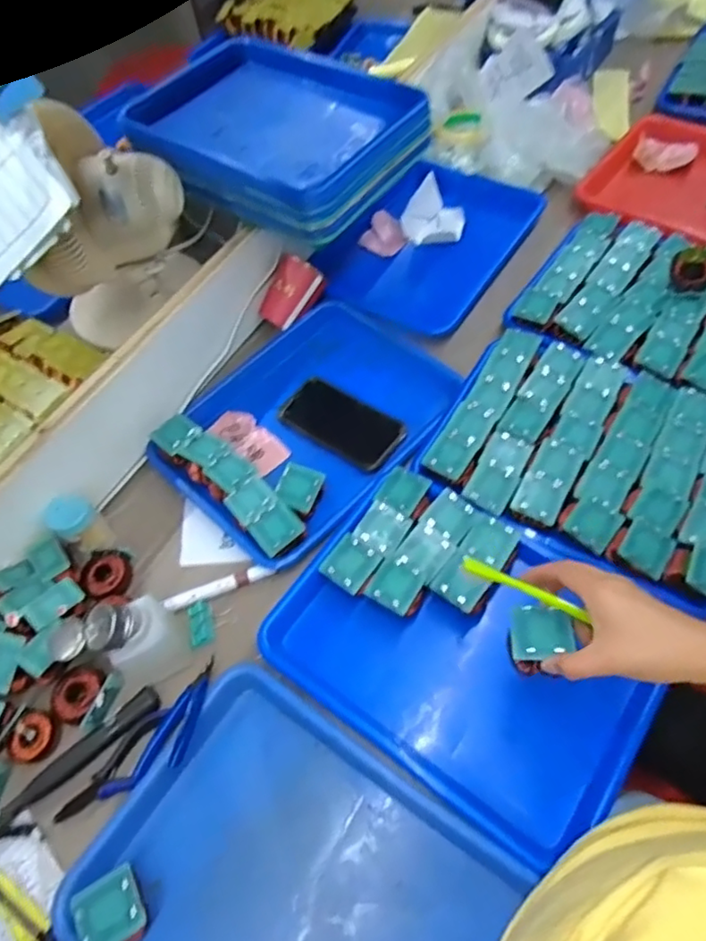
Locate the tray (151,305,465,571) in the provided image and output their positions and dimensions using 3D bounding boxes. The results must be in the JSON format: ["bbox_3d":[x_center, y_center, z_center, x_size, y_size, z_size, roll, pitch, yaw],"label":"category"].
[{"bbox_3d":[-0.054,-0.065,0.724,0.266,0.066,0.335,38,69,25],"label":"tray"}]

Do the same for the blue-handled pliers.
[{"bbox_3d":[-0.184,0.247,0.531,0.170,0.018,0.053,-42,63,-19],"label":"blue-handled pliers"}]

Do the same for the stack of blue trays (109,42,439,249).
[{"bbox_3d":[-0.089,-0.440,0.773,0.323,0.057,0.282,29,65,22],"label":"stack of blue trays"}]

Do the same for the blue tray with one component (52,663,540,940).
[{"bbox_3d":[-0.047,0.336,0.467,0.320,0.031,0.244,30,66,22],"label":"blue tray with one component"}]

